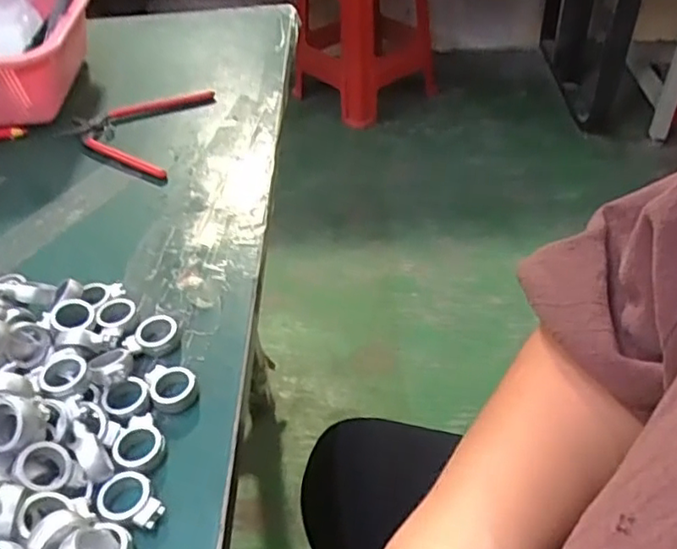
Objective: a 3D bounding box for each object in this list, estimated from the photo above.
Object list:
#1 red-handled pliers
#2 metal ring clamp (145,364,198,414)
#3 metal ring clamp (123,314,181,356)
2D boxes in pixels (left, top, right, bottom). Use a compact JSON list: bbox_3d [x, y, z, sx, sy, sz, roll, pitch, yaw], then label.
[{"bbox_3d":[-0.173,-0.141,0.588,0.140,0.011,0.130,21,48,26],"label":"red-handled pliers"},{"bbox_3d":[-0.095,0.063,0.361,0.026,0.011,0.032,-19,43,-15],"label":"metal ring clamp"},{"bbox_3d":[-0.115,0.039,0.389,0.033,0.011,0.025,-15,43,-11],"label":"metal ring clamp"}]

